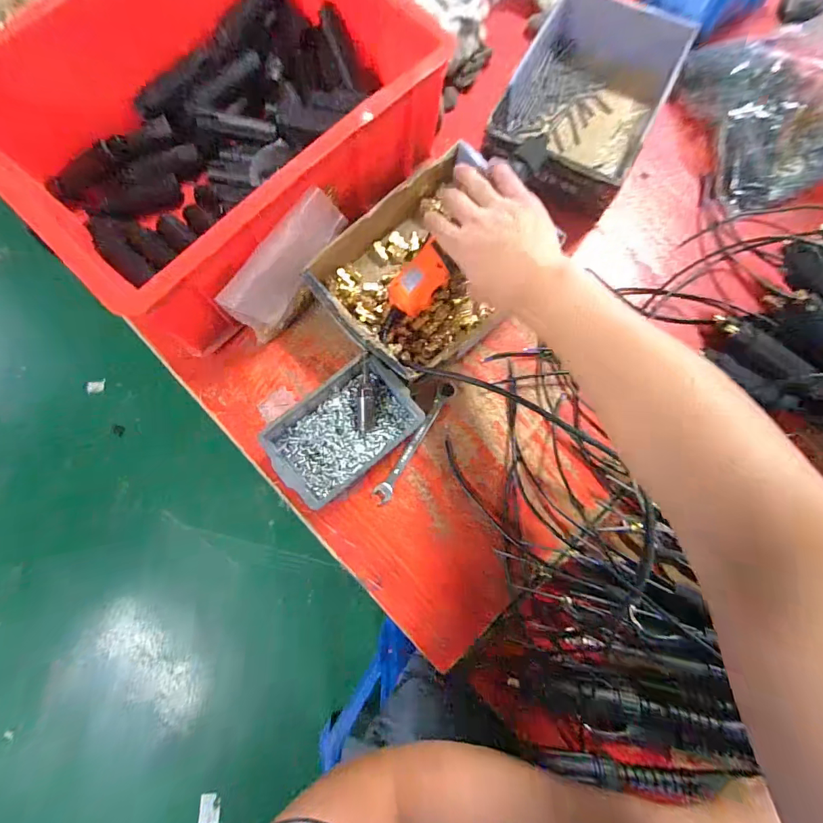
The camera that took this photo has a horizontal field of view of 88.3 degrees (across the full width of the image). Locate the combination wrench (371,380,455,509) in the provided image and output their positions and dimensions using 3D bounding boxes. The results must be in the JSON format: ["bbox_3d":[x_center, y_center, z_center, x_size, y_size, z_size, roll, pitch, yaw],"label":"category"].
[{"bbox_3d":[0.004,0.034,0.470,0.019,0.006,0.150,32,80,4],"label":"combination wrench"}]

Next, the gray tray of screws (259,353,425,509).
[{"bbox_3d":[-0.071,0.020,0.448,0.152,0.049,0.101,-39,84,-8],"label":"gray tray of screws"}]

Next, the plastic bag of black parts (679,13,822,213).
[{"bbox_3d":[0.460,-0.385,0.513,0.192,0.092,0.228,-18,80,-5],"label":"plastic bag of black parts"}]

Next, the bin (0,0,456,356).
[{"bbox_3d":[-0.193,-0.302,0.449,0.289,0.144,0.394,42,81,6],"label":"bin"}]

